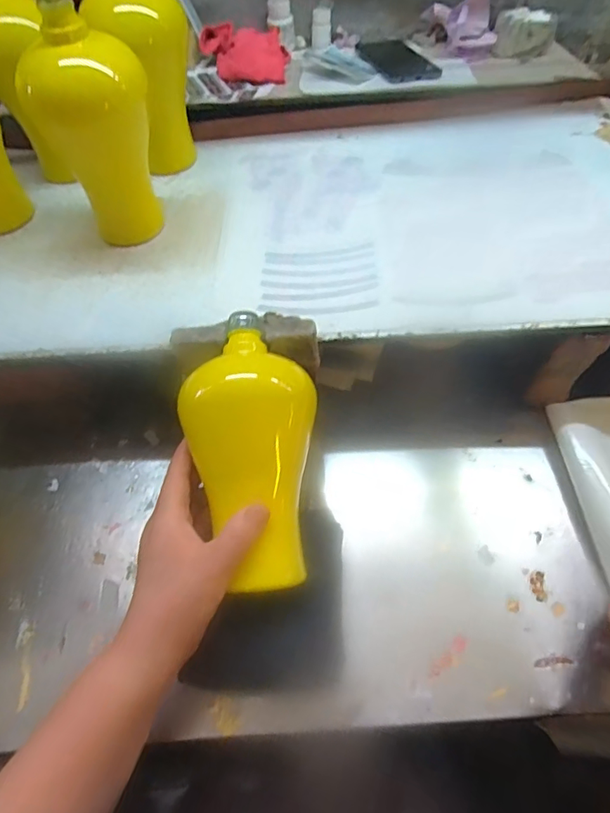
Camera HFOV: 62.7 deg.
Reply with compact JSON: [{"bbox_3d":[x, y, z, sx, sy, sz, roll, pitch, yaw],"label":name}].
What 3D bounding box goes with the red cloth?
[{"bbox_3d":[-0.089,-0.502,0.714,0.124,0.034,0.113,-1,57,2],"label":"red cloth"}]

